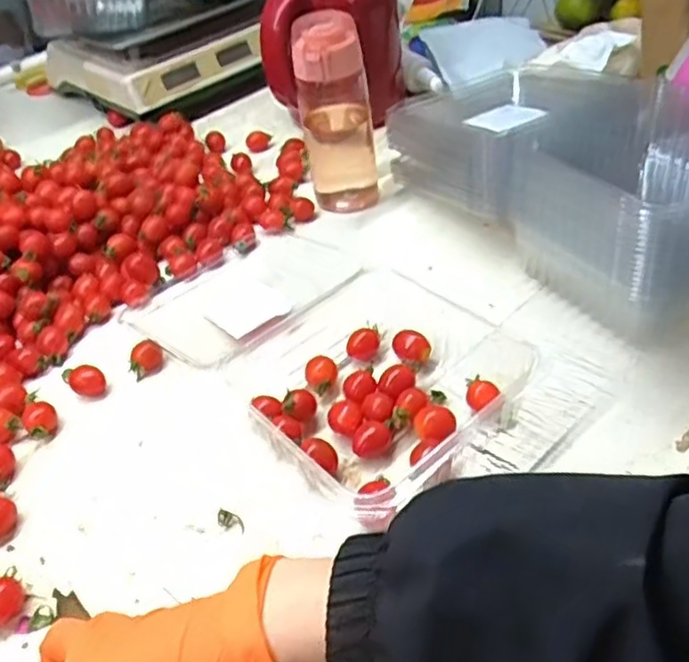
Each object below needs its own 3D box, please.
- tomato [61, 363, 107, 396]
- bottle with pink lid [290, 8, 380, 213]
[{"bbox_3d":[-0.211,0.039,0.555,0.029,0.023,0.023,-25,44,-20],"label":"tomato"},{"bbox_3d":[-0.008,-0.212,0.672,0.072,0.174,0.056,-5,41,3],"label":"bottle with pink lid"}]

